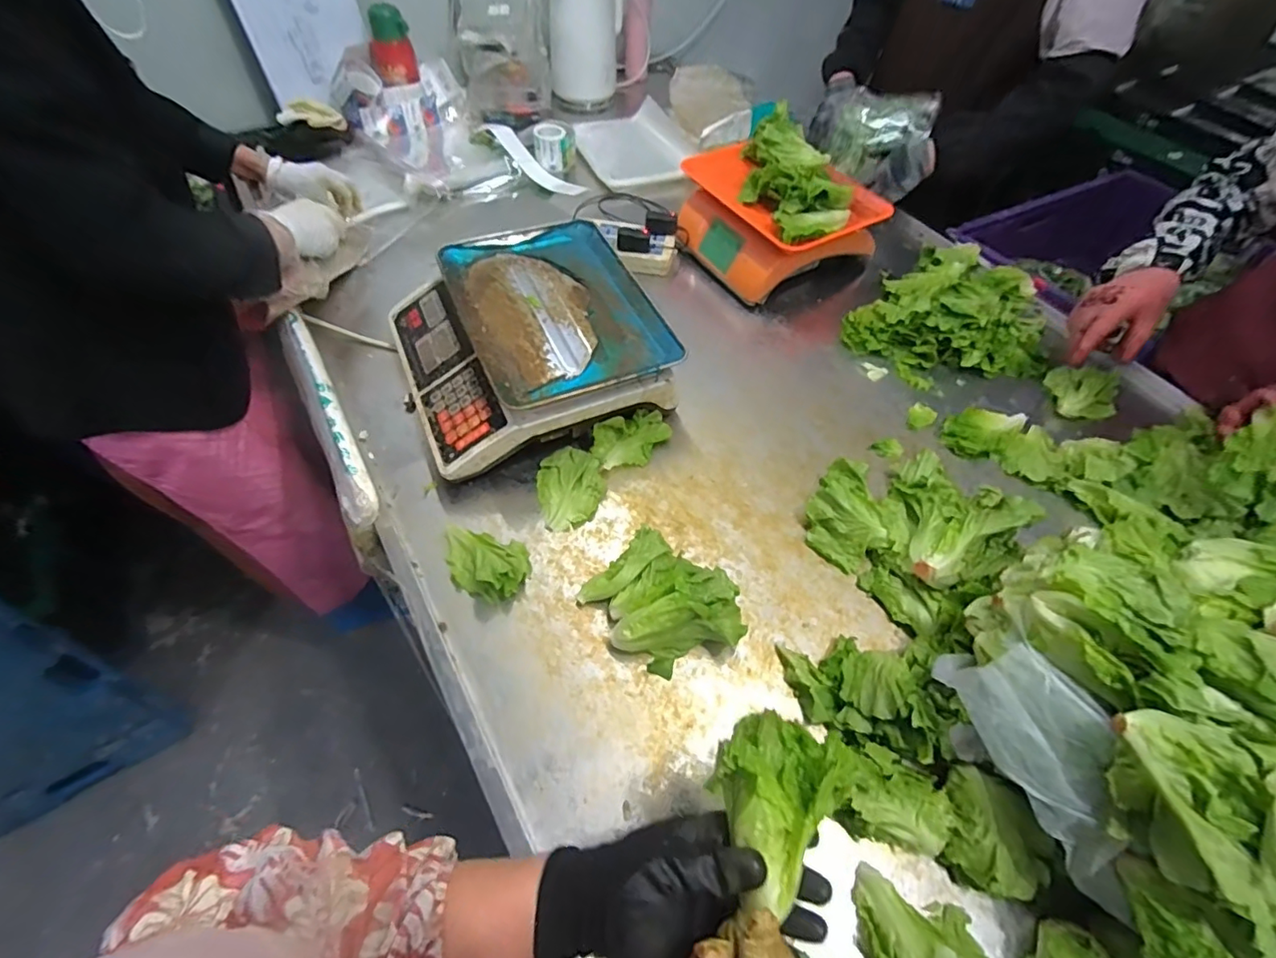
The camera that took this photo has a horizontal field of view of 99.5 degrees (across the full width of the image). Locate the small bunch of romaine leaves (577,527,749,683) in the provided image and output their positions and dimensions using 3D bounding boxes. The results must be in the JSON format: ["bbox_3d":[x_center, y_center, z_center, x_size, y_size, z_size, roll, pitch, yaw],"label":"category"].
[{"bbox_3d":[0.028,0.130,0.564,0.121,0.066,0.156,-37,65,-25],"label":"small bunch of romaine leaves"}]

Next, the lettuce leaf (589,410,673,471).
[{"bbox_3d":[-0.007,-0.054,0.707,0.106,0.037,0.063,-17,58,-15],"label":"lettuce leaf"}]

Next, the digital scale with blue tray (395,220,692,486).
[{"bbox_3d":[-0.152,-0.186,0.737,0.326,0.112,0.325,-21,59,-17],"label":"digital scale with blue tray"}]

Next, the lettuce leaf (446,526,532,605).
[{"bbox_3d":[-0.174,0.089,0.599,0.105,0.035,0.072,13,56,5],"label":"lettuce leaf"}]

